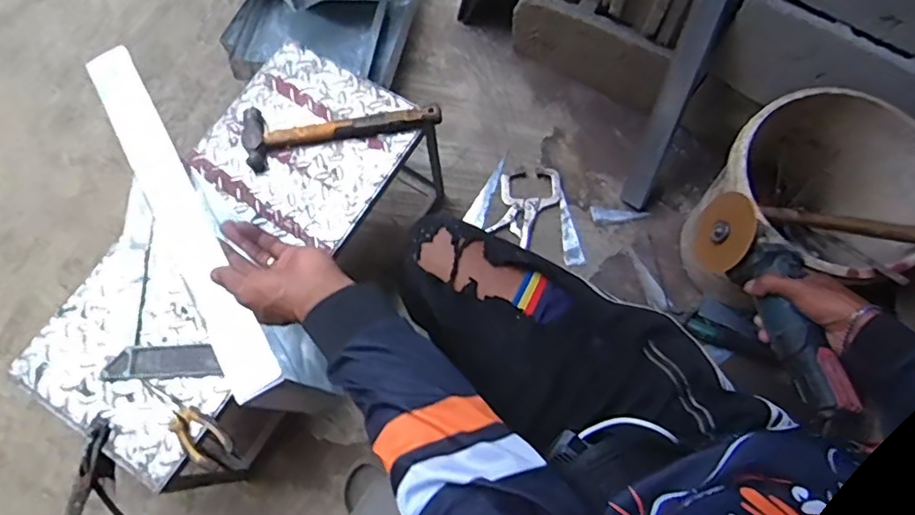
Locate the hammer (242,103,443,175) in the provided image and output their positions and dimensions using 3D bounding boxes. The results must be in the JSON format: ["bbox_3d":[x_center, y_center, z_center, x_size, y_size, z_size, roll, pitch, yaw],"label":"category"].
[{"bbox_3d":[-0.183,-0.206,0.921,0.311,0.033,0.090,-7,72,-2],"label":"hammer"}]

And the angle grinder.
[{"bbox_3d":[0.362,0.045,0.659,0.083,0.073,0.281,-8,50,-2],"label":"angle grinder"}]

